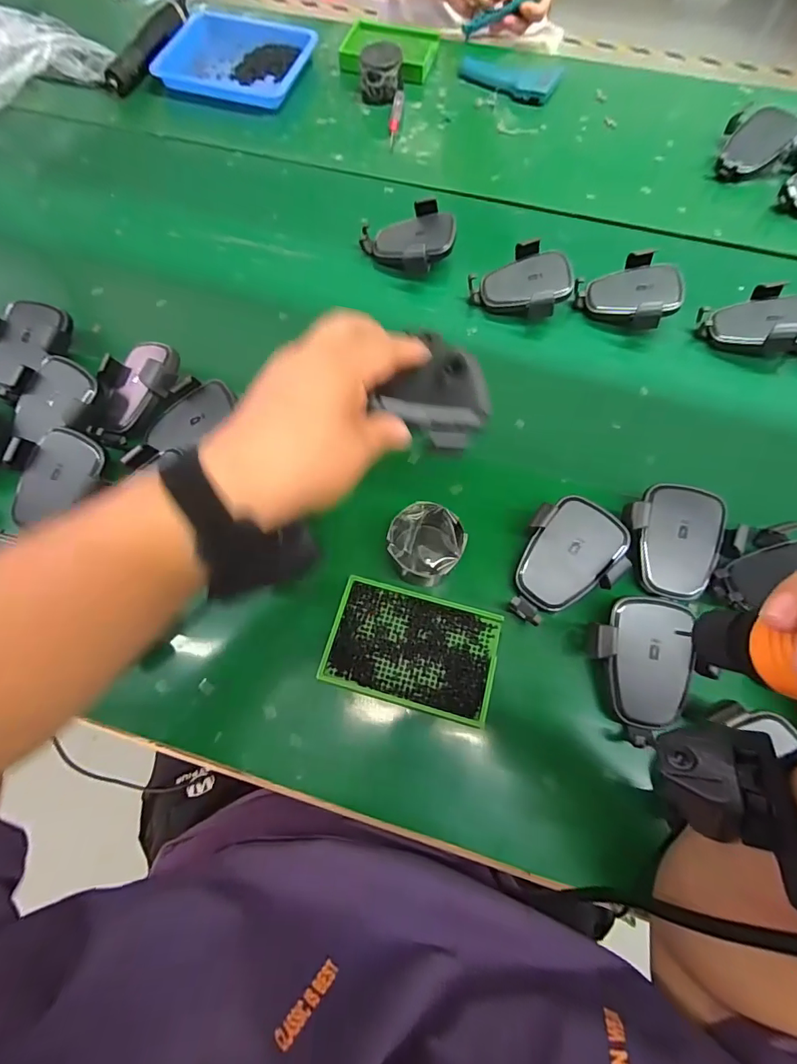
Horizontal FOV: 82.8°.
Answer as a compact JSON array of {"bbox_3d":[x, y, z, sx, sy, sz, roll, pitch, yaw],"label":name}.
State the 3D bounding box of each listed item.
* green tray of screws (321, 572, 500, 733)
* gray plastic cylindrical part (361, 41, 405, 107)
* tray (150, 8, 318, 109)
[{"bbox_3d":[0.012,0.096,0.379,0.136,0.010,0.092,15,69,6],"label":"green tray of screws"},{"bbox_3d":[-0.023,-0.687,0.679,0.060,0.052,0.063,0,68,1],"label":"gray plastic cylindrical part"},{"bbox_3d":[-0.253,-0.752,0.715,0.220,0.030,0.164,17,70,7],"label":"tray"}]

